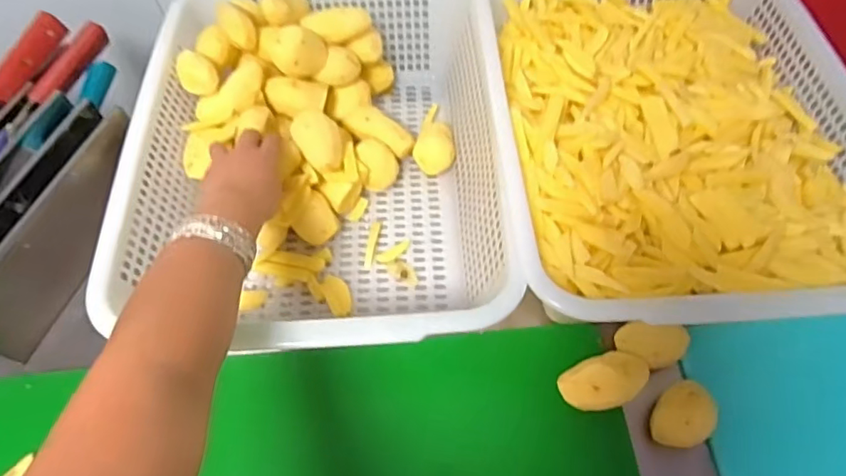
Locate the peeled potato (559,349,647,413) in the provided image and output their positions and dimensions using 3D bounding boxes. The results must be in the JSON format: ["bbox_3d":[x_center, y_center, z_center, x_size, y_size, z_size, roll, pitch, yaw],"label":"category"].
[{"bbox_3d":[0.170,0.136,0.520,0.078,0.041,0.044,-16,61,-8],"label":"peeled potato"}]

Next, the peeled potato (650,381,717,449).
[{"bbox_3d":[0.244,0.174,0.531,0.058,0.057,0.053,-29,64,-14],"label":"peeled potato"}]

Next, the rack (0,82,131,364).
[{"bbox_3d":[-0.451,-0.032,0.608,0.172,0.107,0.273,19,63,12],"label":"rack"}]

